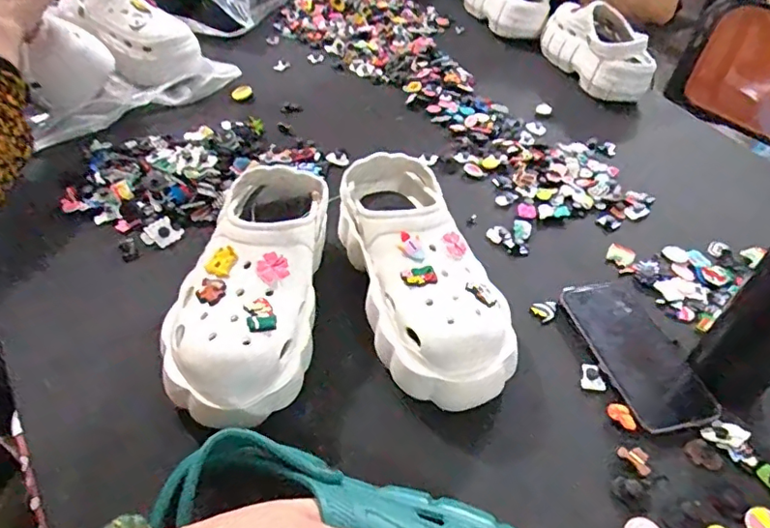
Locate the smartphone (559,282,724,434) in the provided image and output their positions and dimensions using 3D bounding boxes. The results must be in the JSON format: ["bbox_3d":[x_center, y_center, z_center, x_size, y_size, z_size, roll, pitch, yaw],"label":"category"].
[{"bbox_3d":[0.231,0.077,0.519,0.078,0.013,0.166,-6,45,-12],"label":"smartphone"}]

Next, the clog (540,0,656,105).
[{"bbox_3d":[0.356,-0.361,0.930,0.102,0.097,0.206,-10,46,-16],"label":"clog"}]

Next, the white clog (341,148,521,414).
[{"bbox_3d":[0.030,0.005,0.515,0.104,0.095,0.253,-11,46,-16],"label":"white clog"}]

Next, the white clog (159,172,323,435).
[{"bbox_3d":[-0.115,0.019,0.487,0.117,0.091,0.249,8,44,3],"label":"white clog"}]

